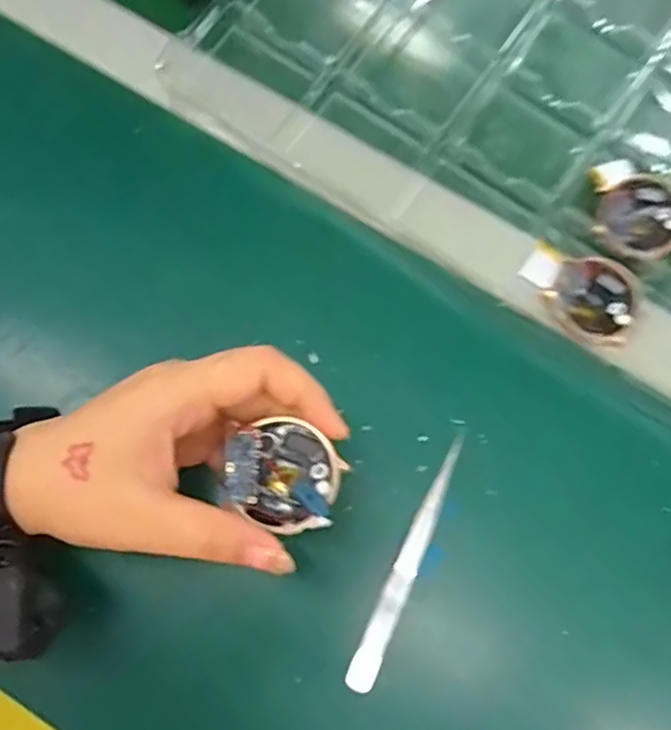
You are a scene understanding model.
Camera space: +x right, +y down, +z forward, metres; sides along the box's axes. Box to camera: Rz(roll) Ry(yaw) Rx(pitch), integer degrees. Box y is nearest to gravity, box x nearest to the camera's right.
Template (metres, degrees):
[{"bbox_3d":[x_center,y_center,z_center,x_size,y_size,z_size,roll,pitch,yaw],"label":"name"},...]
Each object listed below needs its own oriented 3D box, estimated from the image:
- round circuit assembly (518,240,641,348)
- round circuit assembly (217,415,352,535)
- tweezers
[{"bbox_3d":[0.126,-0.037,0.322,0.059,0.005,0.043,24,75,5],"label":"round circuit assembly"},{"bbox_3d":[-0.021,0.044,0.246,0.045,0.013,0.040,12,74,2],"label":"round circuit assembly"},{"bbox_3d":[0.035,0.091,0.294,0.012,0.004,0.122,25,75,5],"label":"tweezers"}]

